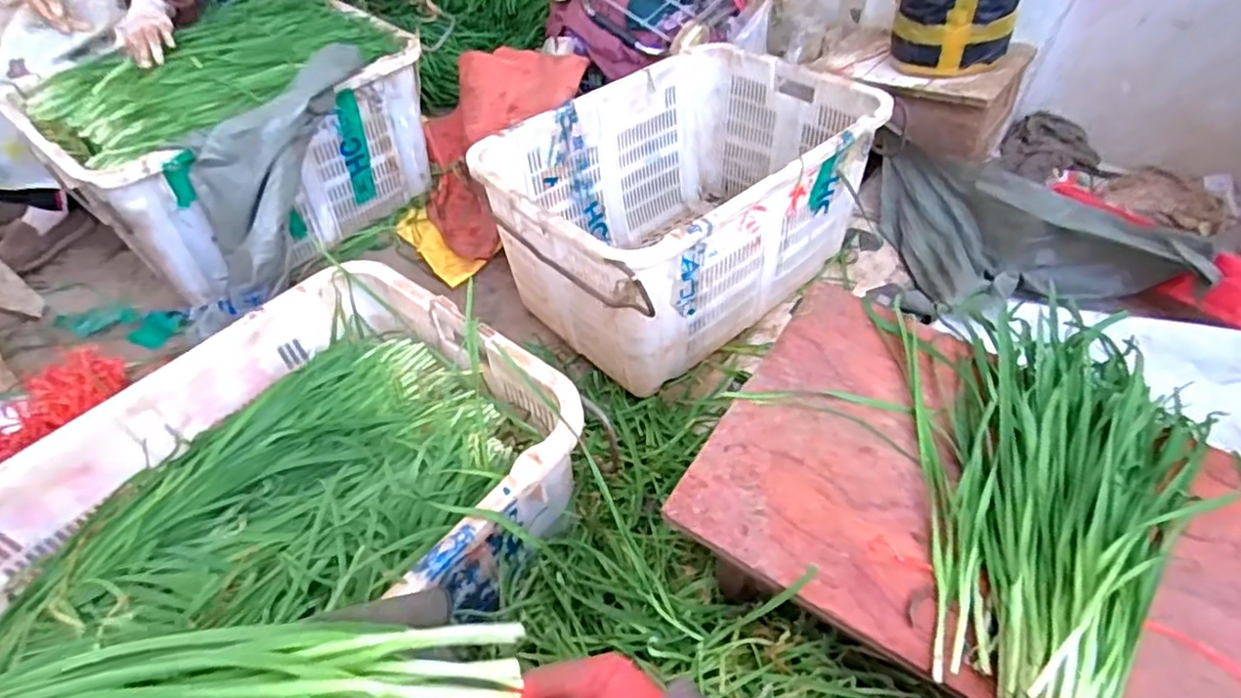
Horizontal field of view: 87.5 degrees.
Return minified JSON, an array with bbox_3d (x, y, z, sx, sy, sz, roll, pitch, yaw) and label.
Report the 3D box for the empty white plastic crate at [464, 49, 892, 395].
[{"bbox_3d":[0.118,-0.279,1.289,0.482,0.381,0.708,36,59,28],"label":"empty white plastic crate"}]

